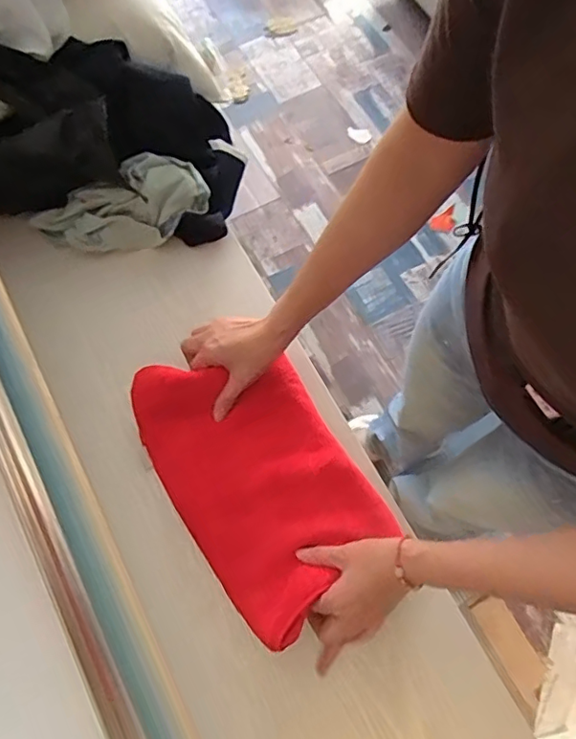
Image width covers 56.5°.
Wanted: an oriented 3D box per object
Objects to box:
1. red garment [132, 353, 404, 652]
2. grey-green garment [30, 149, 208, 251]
[{"bbox_3d":[-0.033,0.106,0.576,0.184,0.029,0.297,-31,74,-11],"label":"red garment"},{"bbox_3d":[-0.209,-0.202,0.678,0.210,0.057,0.088,-22,73,-9],"label":"grey-green garment"}]

